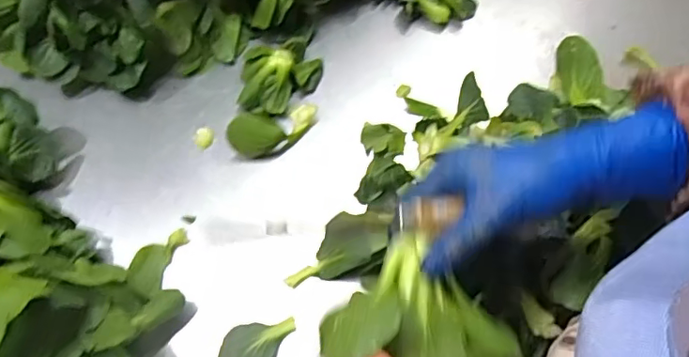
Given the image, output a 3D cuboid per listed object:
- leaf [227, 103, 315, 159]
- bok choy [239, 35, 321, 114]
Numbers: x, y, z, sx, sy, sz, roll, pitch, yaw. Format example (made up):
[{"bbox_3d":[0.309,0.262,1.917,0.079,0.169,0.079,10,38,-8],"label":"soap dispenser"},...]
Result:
[{"bbox_3d":[-0.064,-0.044,0.505,0.083,0.037,0.030,-19,64,-25],"label":"leaf"},{"bbox_3d":[-0.061,-0.103,0.530,0.075,0.036,0.079,0,63,0],"label":"bok choy"}]

